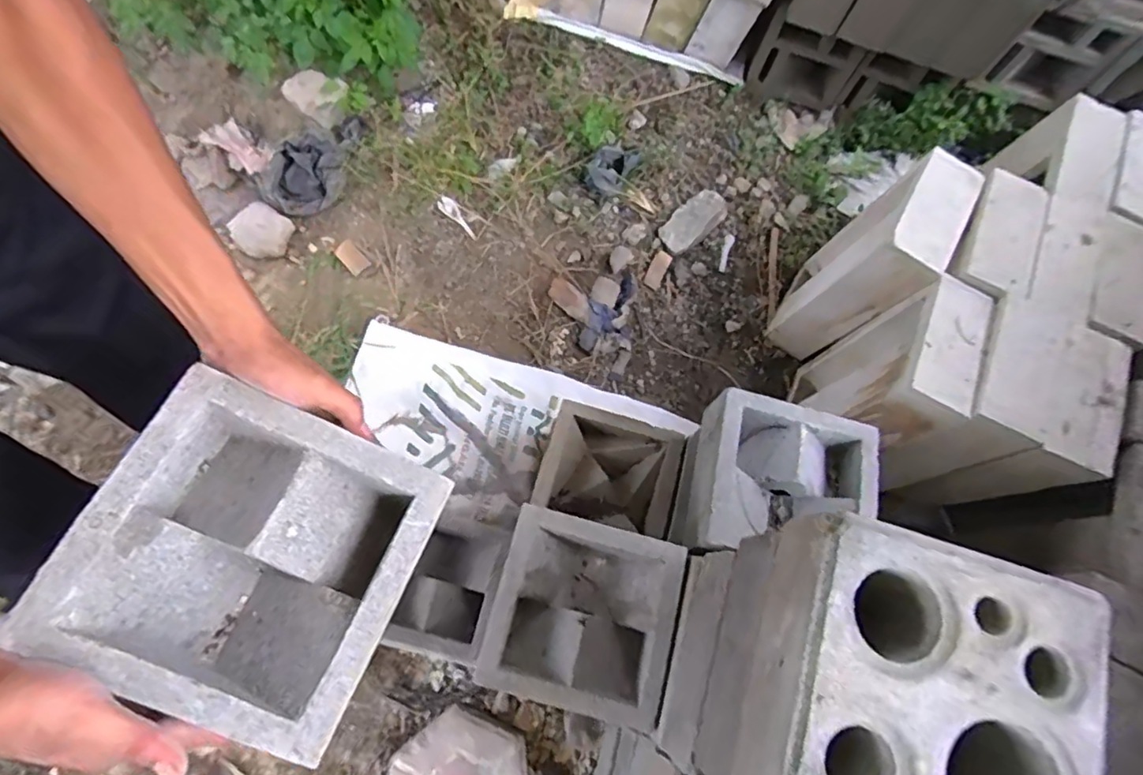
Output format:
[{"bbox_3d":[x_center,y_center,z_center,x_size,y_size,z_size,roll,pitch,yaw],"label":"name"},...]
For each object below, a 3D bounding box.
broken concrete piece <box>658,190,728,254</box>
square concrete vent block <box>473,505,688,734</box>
[{"bbox_3d":[0.257,-0.353,1.295,0.154,0.028,0.079,-42,83,-1],"label":"broken concrete piece"},{"bbox_3d":[0.009,0.261,0.718,0.213,0.085,0.204,15,67,2],"label":"square concrete vent block"}]

